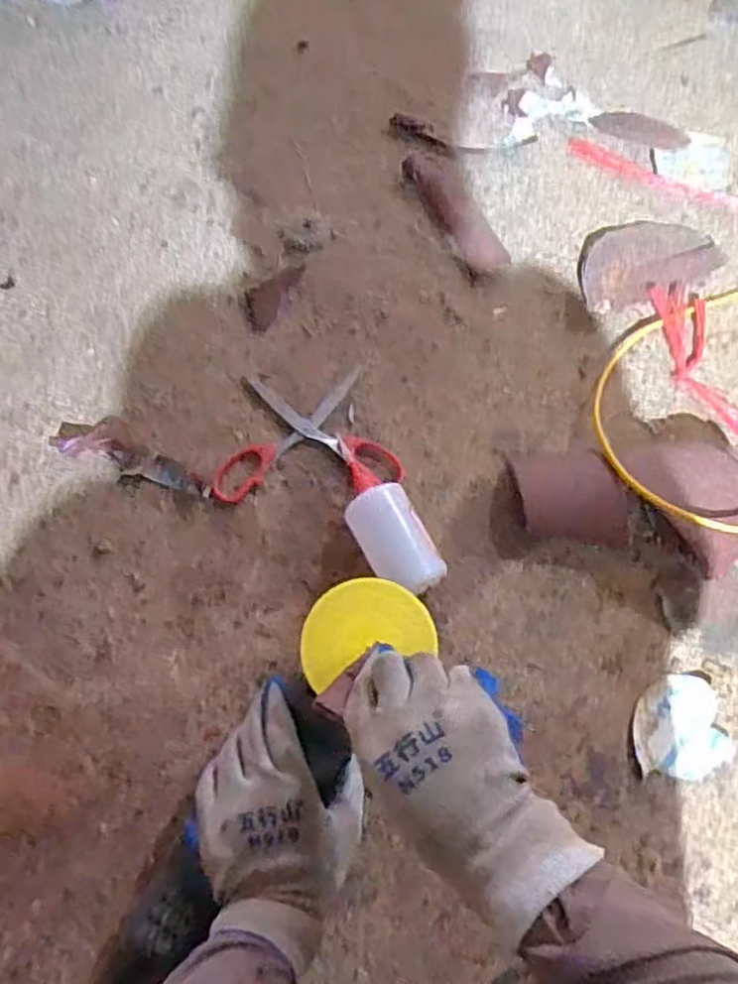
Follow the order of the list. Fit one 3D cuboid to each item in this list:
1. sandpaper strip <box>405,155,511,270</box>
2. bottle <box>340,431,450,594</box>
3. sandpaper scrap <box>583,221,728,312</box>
[{"bbox_3d":[0.086,-0.289,0.738,0.043,0.006,0.163,-26,74,-10],"label":"sandpaper strip"},{"bbox_3d":[0.012,0.022,0.607,0.063,0.044,0.143,-27,74,-10],"label":"bottle"},{"bbox_3d":[0.273,-0.228,0.715,0.140,0.020,0.084,-14,72,-7],"label":"sandpaper scrap"}]

